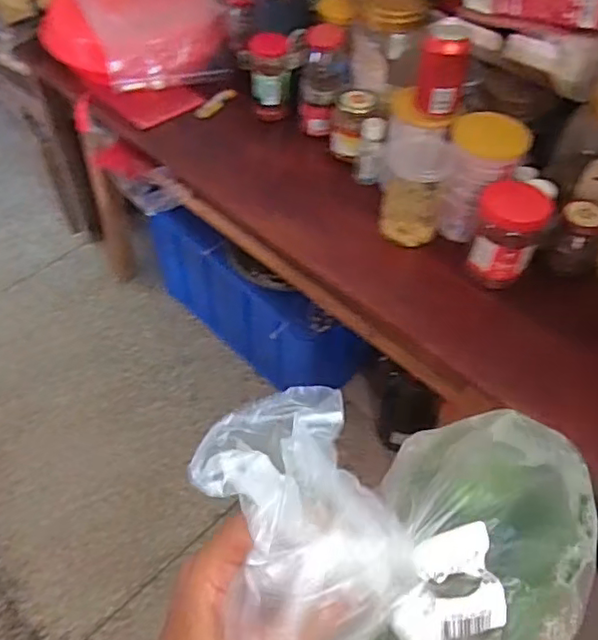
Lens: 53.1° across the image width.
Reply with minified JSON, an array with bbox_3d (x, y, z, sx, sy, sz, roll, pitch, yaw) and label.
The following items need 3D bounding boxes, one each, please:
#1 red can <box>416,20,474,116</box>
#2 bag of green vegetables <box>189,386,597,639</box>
[{"bbox_3d":[0.200,-0.353,0.826,0.065,0.108,0.073,7,53,6],"label":"red can"},{"bbox_3d":[0.066,0.111,0.299,0.199,0.123,0.132,-11,53,-8],"label":"bag of green vegetables"}]

